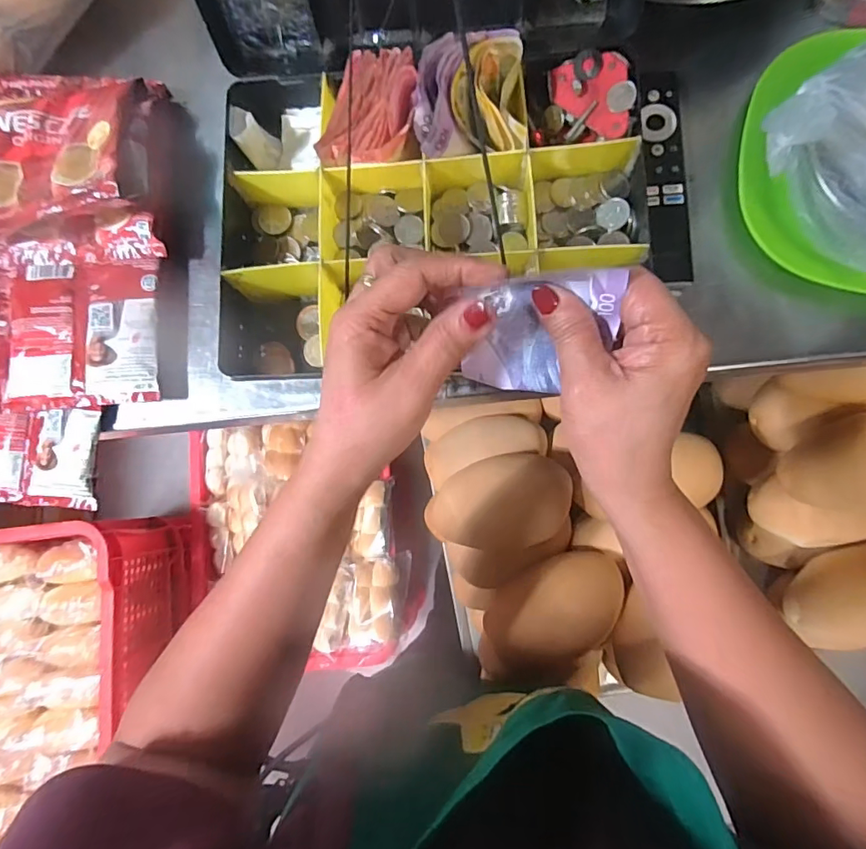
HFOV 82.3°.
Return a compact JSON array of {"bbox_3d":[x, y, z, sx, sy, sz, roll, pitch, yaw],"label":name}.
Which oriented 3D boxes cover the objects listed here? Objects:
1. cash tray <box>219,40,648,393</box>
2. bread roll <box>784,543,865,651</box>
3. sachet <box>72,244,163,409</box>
[{"bbox_3d":[-0.004,-0.142,0.363,0.304,0.087,0.236,1,82,6],"label":"cash tray"},{"bbox_3d":[0.455,0.183,0.528,0.124,0.057,0.103,-27,80,2],"label":"bread roll"},{"bbox_3d":[-0.253,-0.079,0.397,0.069,0.019,0.121,-2,82,6],"label":"sachet"}]

